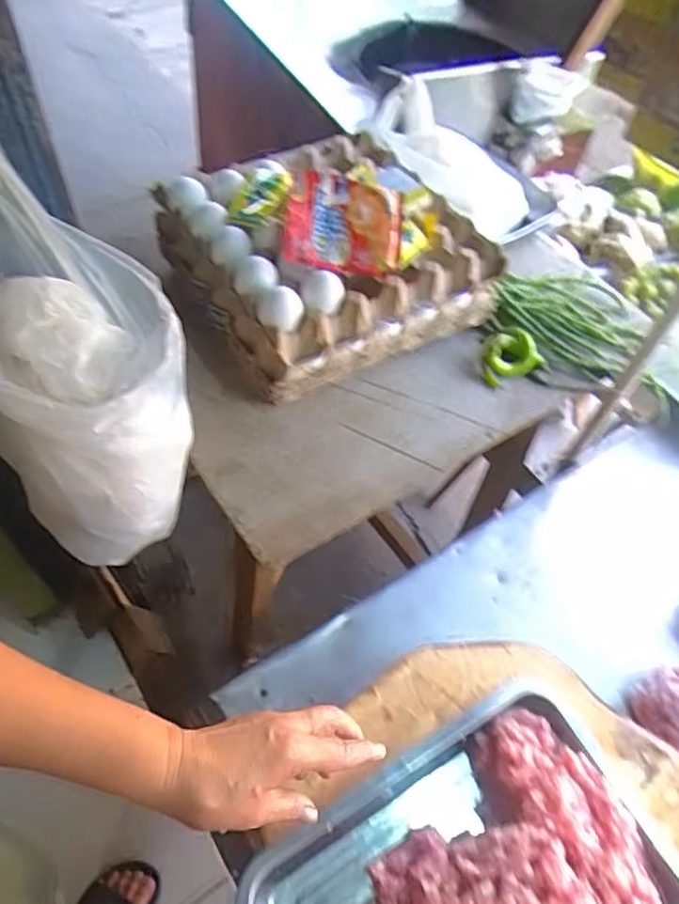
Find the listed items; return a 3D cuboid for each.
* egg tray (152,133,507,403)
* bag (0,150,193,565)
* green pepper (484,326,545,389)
[{"bbox_3d":[-0.009,-0.242,0.708,0.297,0.130,0.285,-26,62,-20],"label":"egg tray"},{"bbox_3d":[-0.239,-0.099,0.543,0.175,0.153,0.421,-26,103,-20],"label":"bag"},{"bbox_3d":[0.196,-0.113,0.729,0.073,0.029,0.056,-22,61,-18],"label":"green pepper"}]

